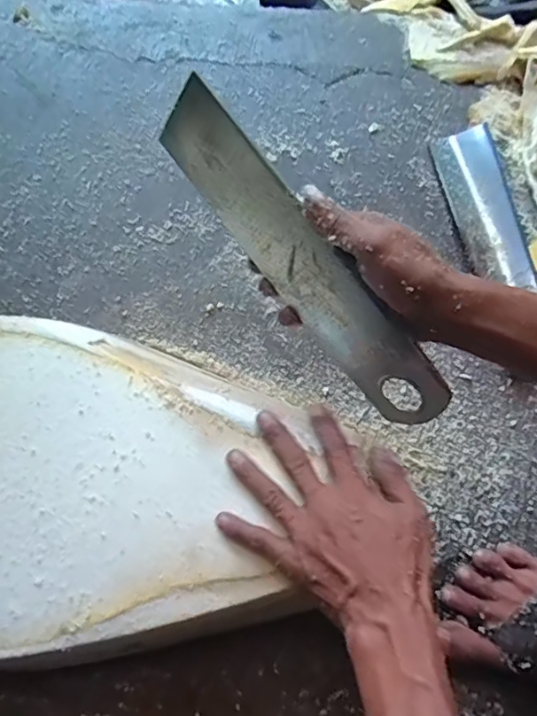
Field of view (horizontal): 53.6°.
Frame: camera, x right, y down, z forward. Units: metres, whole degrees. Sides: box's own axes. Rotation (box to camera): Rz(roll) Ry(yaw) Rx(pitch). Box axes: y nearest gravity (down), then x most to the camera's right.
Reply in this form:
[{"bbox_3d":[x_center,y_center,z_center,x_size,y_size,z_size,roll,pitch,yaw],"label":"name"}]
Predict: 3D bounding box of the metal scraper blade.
[{"bbox_3d":[0.026,-0.070,0.413,0.301,0.077,0.006,51,52,-5],"label":"metal scraper blade"}]

